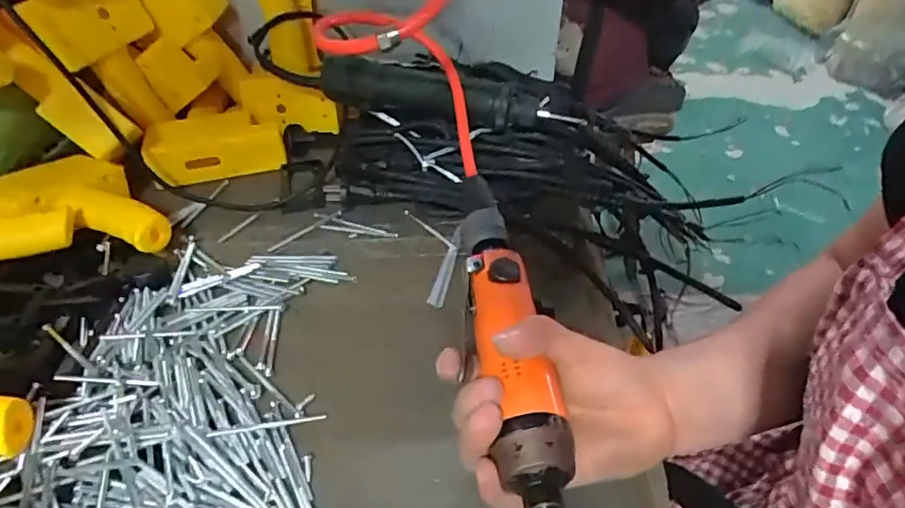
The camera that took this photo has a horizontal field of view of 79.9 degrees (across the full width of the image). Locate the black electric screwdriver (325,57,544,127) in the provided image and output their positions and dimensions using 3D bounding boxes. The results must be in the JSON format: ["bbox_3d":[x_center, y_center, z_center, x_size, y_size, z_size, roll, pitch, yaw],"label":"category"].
[{"bbox_3d":[-0.024,-0.159,0.522,0.214,0.041,0.057,3,43,5],"label":"black electric screwdriver"}]

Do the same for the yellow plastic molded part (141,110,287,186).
[{"bbox_3d":[-0.234,-0.109,0.535,0.126,0.050,0.044,-10,43,-11],"label":"yellow plastic molded part"}]

